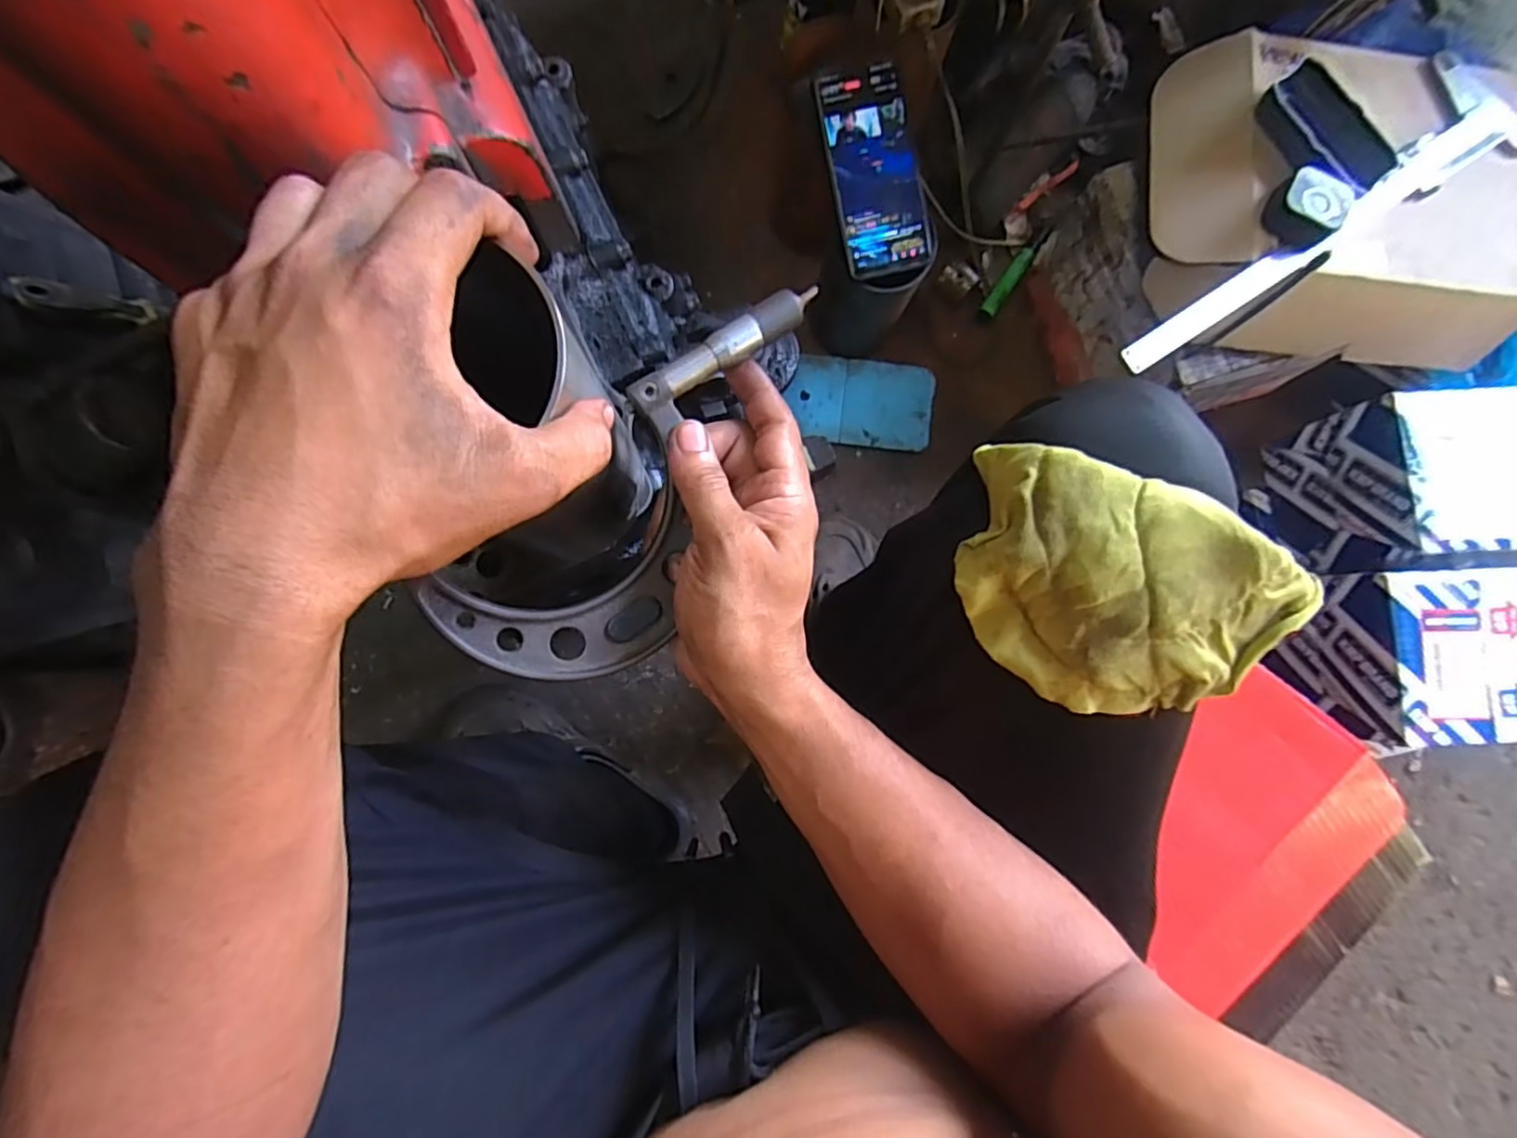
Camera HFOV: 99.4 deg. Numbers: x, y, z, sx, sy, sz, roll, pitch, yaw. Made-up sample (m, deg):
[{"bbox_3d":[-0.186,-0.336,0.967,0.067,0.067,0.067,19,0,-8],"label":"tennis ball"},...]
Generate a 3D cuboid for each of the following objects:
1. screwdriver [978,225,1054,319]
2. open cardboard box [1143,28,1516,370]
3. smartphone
[{"bbox_3d":[0.292,-0.339,0.735,0.018,0.023,0.123,35,83,1],"label":"screwdriver"},{"bbox_3d":[0.493,-0.308,0.542,0.329,0.069,0.233,4,84,-3],"label":"open cardboard box"},{"bbox_3d":[0.100,-0.341,0.554,0.075,0.009,0.163,-15,102,-5],"label":"smartphone"}]

